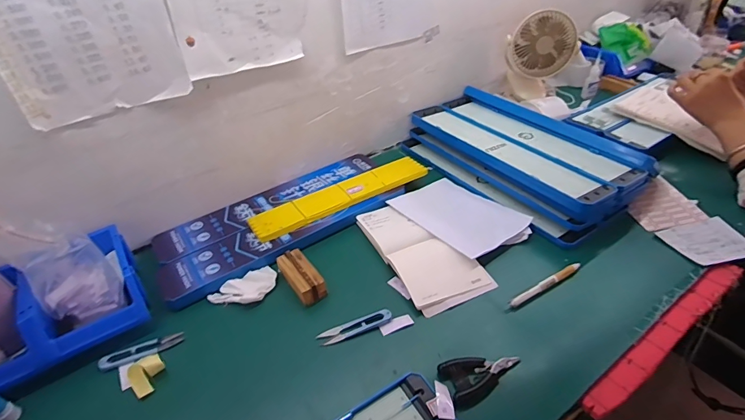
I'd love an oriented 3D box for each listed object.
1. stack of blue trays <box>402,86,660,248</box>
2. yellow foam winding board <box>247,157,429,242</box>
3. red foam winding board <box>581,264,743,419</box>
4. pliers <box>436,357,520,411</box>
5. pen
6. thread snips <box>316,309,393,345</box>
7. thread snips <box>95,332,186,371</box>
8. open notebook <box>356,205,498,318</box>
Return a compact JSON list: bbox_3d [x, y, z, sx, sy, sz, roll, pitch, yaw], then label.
[{"bbox_3d":[0.280,-0.117,0.820,0.247,0.076,0.454,-26,44,-26],"label":"stack of blue trays"},{"bbox_3d":[-0.052,-0.033,0.746,0.351,0.020,0.070,-24,43,-25],"label":"yellow foam winding board"},{"bbox_3d":[0.380,0.151,0.507,0.346,0.010,0.032,-25,44,-26],"label":"red foam winding board"},{"bbox_3d":[0.132,0.199,0.479,0.096,0.011,0.054,-9,39,-8],"label":"pliers"},{"bbox_3d":[0.254,0.107,0.582,0.134,0.012,0.012,-21,42,-21],"label":"pen"},{"bbox_3d":[-0.023,0.159,0.547,0.102,0.009,0.022,-15,40,-15],"label":"thread snips"},{"bbox_3d":[-0.305,0.186,0.531,0.098,0.014,0.023,-22,42,-23],"label":"thread snips"},{"bbox_3d":[0.074,0.061,0.649,0.123,0.024,0.232,-21,42,-21],"label":"open notebook"}]

